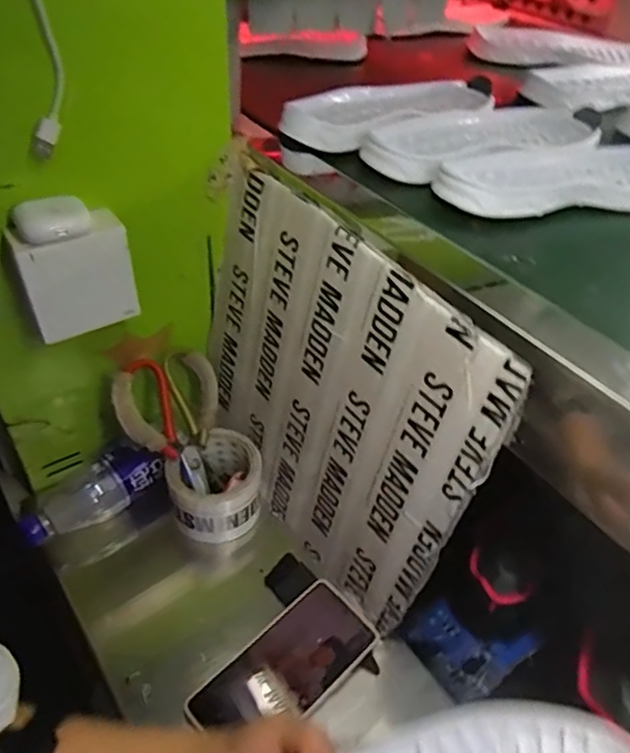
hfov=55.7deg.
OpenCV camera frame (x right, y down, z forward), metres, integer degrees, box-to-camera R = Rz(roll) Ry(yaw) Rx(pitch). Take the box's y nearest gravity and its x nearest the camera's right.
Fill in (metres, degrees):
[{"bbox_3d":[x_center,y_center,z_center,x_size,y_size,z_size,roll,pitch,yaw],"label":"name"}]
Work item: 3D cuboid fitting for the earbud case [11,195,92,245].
[{"bbox_3d":[-0.200,-0.121,0.453,0.052,0.020,0.037,-19,49,-25],"label":"earbud case"}]

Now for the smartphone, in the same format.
[{"bbox_3d":[-0.025,0.255,0.523,0.163,0.014,0.077,-28,53,-31],"label":"smartphone"}]

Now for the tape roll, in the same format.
[{"bbox_3d":[-0.105,0.116,0.628,0.093,0.071,0.090,4,43,-4],"label":"tape roll"}]

